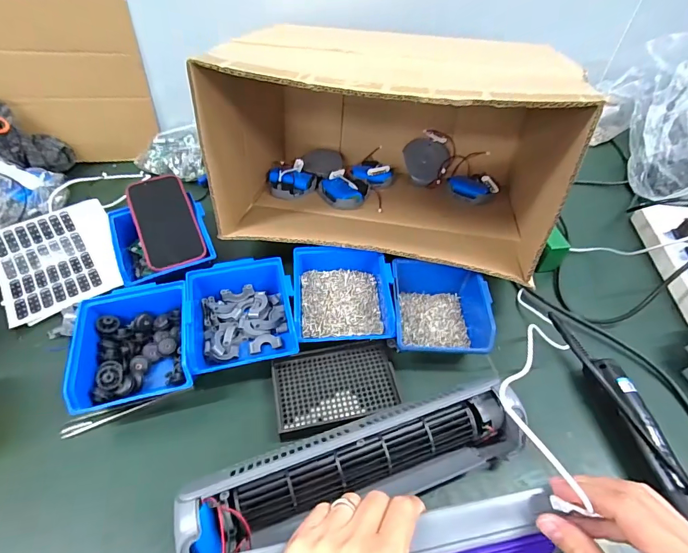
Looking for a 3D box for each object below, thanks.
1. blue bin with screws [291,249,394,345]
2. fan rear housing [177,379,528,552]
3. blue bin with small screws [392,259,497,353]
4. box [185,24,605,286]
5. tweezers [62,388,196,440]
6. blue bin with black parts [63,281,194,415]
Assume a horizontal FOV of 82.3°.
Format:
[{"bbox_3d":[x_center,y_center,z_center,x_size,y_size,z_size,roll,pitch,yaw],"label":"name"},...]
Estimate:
[{"bbox_3d":[-0.002,0.021,0.493,0.118,0.055,0.133,-1,52,-1],"label":"blue bin with screws"},{"bbox_3d":[0.019,0.170,0.353,0.304,0.070,0.065,-12,54,-15],"label":"fan rear housing"},{"bbox_3d":[0.115,0.036,0.487,0.114,0.055,0.133,1,52,1],"label":"blue bin with small screws"},{"bbox_3d":[0.071,-0.187,0.537,0.430,0.243,0.311,9,49,6],"label":"box"},{"bbox_3d":[-0.233,0.147,0.427,0.131,0.007,0.013,-16,51,-15],"label":"tweezers"},{"bbox_3d":[-0.230,0.073,0.444,0.117,0.059,0.144,-13,53,-10],"label":"blue bin with black parts"}]

